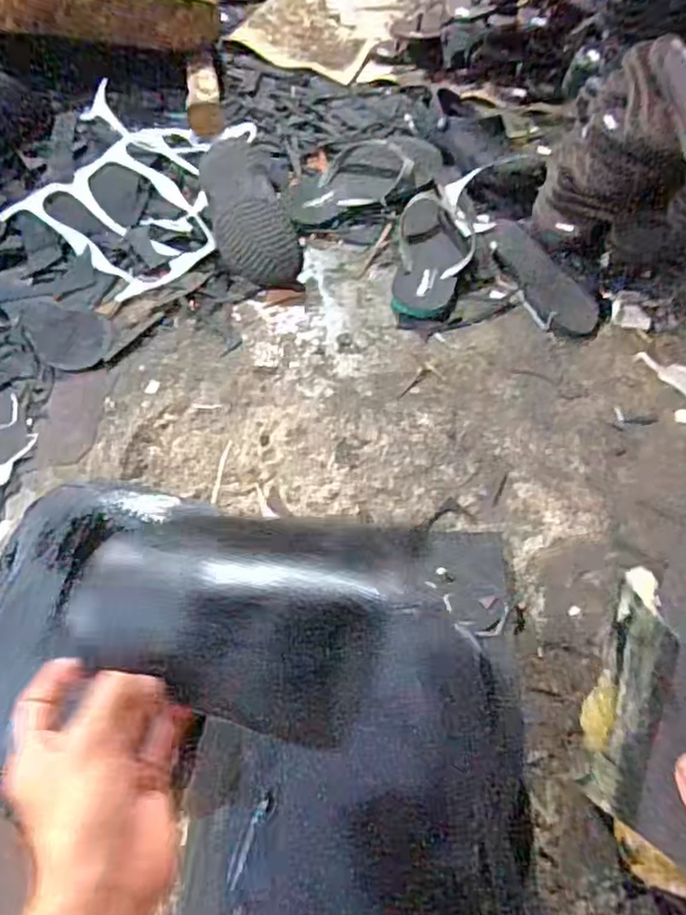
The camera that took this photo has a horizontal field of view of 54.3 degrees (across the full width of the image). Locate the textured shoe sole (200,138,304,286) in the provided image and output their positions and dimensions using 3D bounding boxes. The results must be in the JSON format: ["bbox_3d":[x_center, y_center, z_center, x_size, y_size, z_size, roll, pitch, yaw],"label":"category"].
[{"bbox_3d":[-0.136,-0.354,0.966,0.112,0.029,0.245,-19,78,-13],"label":"textured shoe sole"}]

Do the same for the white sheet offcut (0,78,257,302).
[{"bbox_3d":[-0.323,-0.400,0.996,0.308,0.056,0.379,11,58,4],"label":"white sheet offcut"}]

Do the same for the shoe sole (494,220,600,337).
[{"bbox_3d":[0.281,-0.259,0.957,0.077,0.019,0.208,-27,63,-18],"label":"shoe sole"}]

